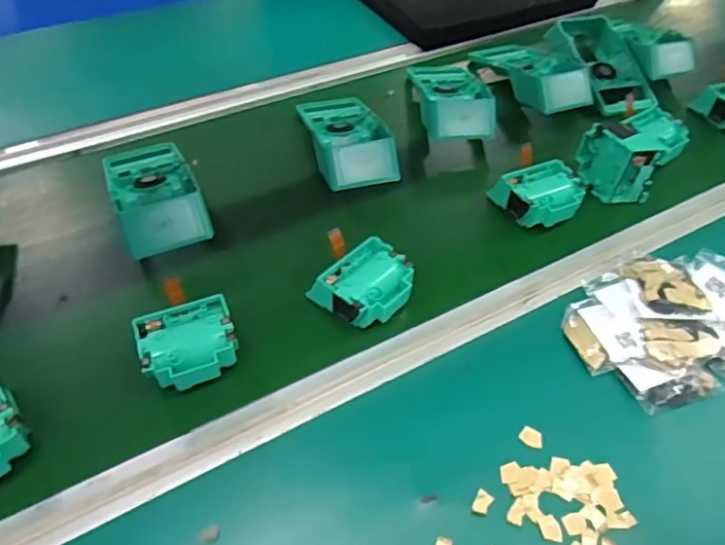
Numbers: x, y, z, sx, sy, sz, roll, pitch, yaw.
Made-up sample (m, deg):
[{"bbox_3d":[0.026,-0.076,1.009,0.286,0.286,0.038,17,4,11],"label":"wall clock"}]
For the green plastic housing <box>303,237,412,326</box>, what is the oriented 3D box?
[{"bbox_3d":[0.003,0.012,0.518,0.078,0.034,0.074,-35,60,-31],"label":"green plastic housing"}]

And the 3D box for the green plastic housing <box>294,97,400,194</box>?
[{"bbox_3d":[-0.019,-0.165,0.668,0.082,0.053,0.180,-8,50,-13],"label":"green plastic housing"}]

